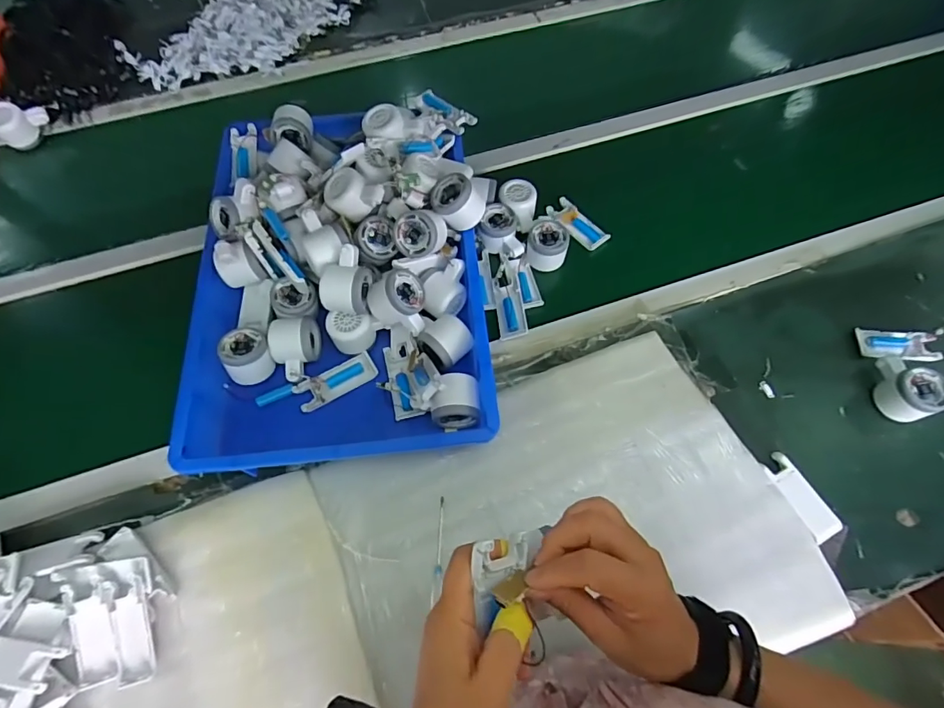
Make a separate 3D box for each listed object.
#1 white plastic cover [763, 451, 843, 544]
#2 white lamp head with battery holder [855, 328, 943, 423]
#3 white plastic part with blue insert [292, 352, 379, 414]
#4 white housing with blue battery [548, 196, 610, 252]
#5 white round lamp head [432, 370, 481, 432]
[{"bbox_3d":[0.389,0.166,0.558,0.040,0.007,0.100,-24,67,-11],"label":"white plastic cover"},{"bbox_3d":[0.580,0.020,0.613,0.094,0.053,0.133,1,64,0],"label":"white lamp head with battery holder"},{"bbox_3d":[-0.177,0.036,0.619,0.105,0.010,0.043,-32,69,-14],"label":"white plastic part with blue insert"},{"bbox_3d":[0.163,-0.202,0.745,0.043,0.018,0.103,-35,69,-16],"label":"white housing with blue battery"},{"bbox_3d":[-0.020,0.058,0.577,0.057,0.053,0.056,-3,65,-2],"label":"white round lamp head"}]

